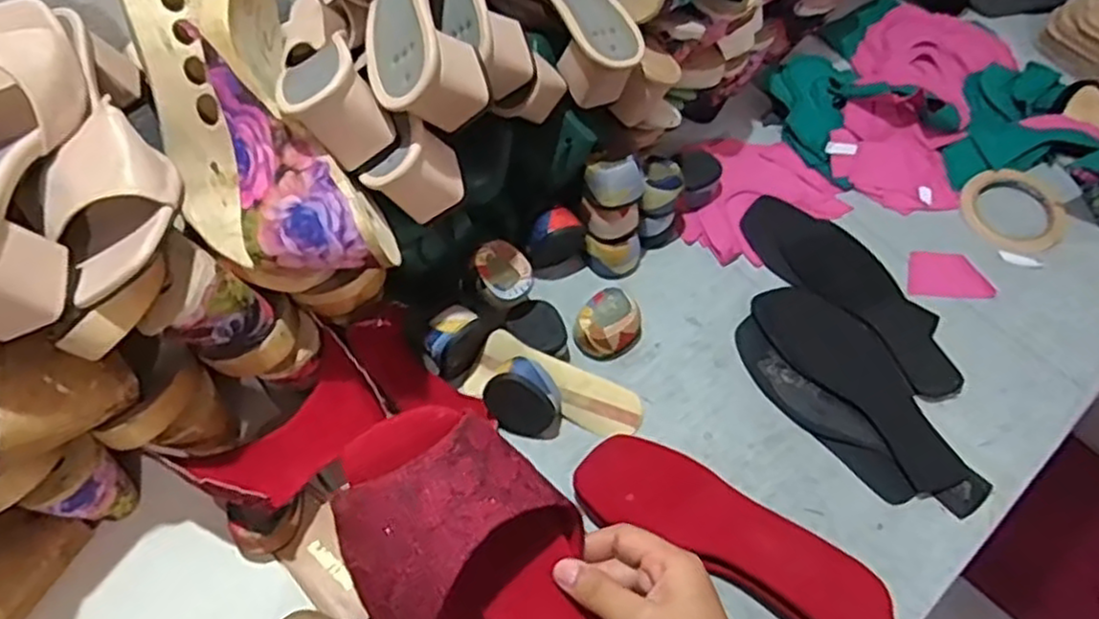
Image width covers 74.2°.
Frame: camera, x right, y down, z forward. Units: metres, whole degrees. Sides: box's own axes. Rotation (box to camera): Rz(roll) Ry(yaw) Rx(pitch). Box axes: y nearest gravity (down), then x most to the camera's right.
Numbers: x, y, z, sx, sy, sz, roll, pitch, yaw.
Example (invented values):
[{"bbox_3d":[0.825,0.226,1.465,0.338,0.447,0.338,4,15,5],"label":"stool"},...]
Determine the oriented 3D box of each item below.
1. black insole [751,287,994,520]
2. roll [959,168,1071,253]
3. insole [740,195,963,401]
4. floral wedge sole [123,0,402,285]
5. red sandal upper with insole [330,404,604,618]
[{"bbox_3d":[0.283,0.065,0.637,0.087,0.008,0.238,-30,63,-20],"label":"black insole"},{"bbox_3d":[0.485,-0.103,0.757,0.107,0.012,0.103,1,57,-2],"label":"roll"},{"bbox_3d":[0.294,-0.026,0.696,0.097,0.006,0.247,-33,64,-22],"label":"insole"},{"bbox_3d":[-0.208,-0.126,0.502,0.120,0.086,0.266,-29,83,-20],"label":"floral wedge sole"},{"bbox_3d":[-0.016,0.152,0.361,0.097,0.040,0.230,-37,92,-23],"label":"red sandal upper with insole"}]

